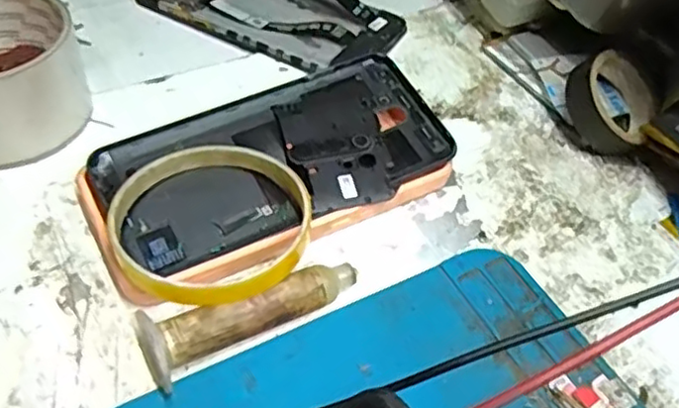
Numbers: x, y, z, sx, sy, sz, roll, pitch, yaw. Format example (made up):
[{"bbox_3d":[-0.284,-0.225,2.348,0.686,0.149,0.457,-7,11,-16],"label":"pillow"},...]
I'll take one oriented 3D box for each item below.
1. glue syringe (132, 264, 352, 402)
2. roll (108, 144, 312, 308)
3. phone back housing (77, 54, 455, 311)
[{"bbox_3d":[-0.033,0.042,0.261,0.088,0.023,0.026,-26,57,-24],"label":"glue syringe"},{"bbox_3d":[-0.053,0.007,0.278,0.080,0.017,0.083,3,50,-3],"label":"roll"},{"bbox_3d":[-0.029,-0.017,0.311,0.166,0.015,0.085,-25,63,-19],"label":"phone back housing"}]

